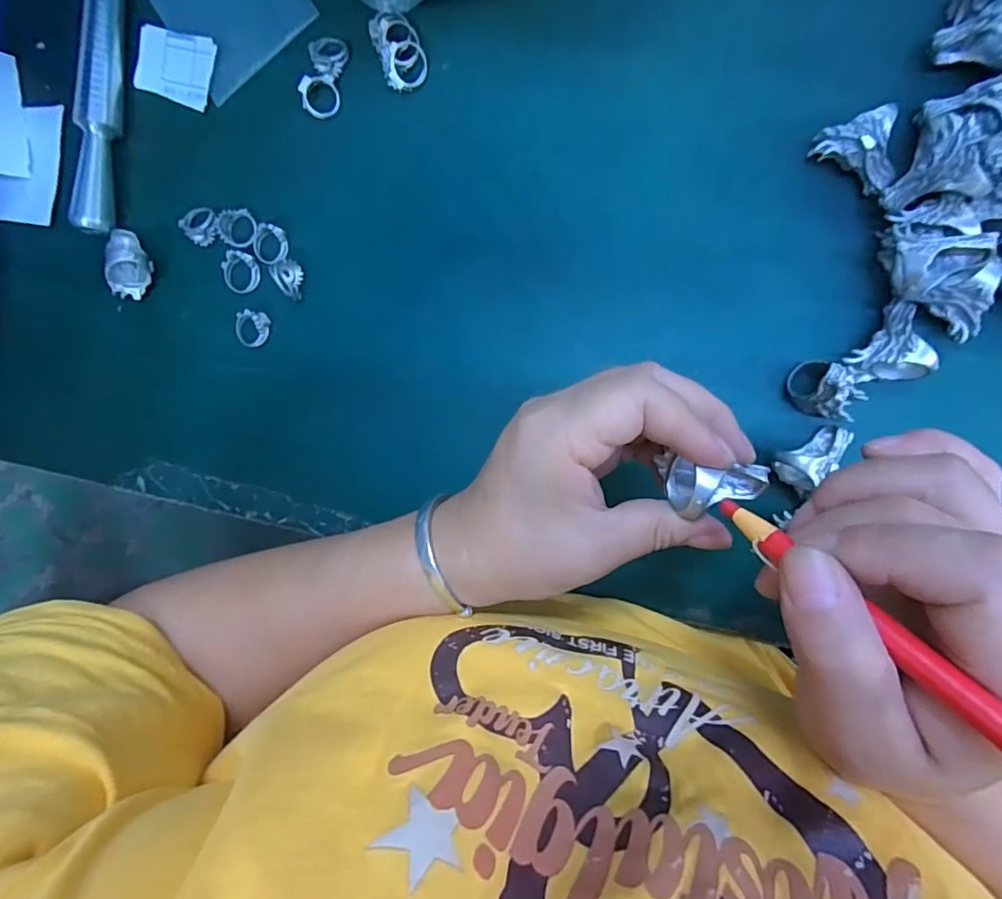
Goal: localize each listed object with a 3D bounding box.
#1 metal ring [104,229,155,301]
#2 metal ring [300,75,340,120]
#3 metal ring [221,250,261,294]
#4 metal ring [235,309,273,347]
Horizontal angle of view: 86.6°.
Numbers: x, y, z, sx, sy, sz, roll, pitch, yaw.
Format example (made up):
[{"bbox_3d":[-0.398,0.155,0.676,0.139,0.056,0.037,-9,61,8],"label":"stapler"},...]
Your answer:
[{"bbox_3d":[-0.222,-0.112,0.320,0.021,0.023,0.041,0,93,9],"label":"metal ring"},{"bbox_3d":[-0.102,-0.199,0.299,0.022,0.005,0.022,-5,109,-15],"label":"metal ring"},{"bbox_3d":[-0.154,-0.105,0.314,0.022,0.004,0.024,1,93,9],"label":"metal ring"},{"bbox_3d":[-0.149,-0.072,0.317,0.021,0.006,0.021,1,93,9],"label":"metal ring"}]

